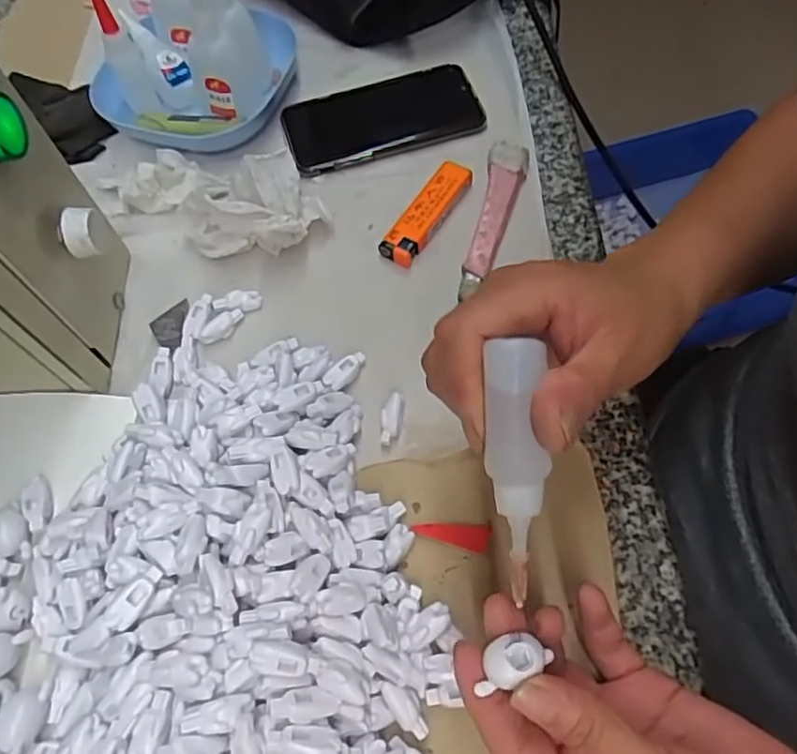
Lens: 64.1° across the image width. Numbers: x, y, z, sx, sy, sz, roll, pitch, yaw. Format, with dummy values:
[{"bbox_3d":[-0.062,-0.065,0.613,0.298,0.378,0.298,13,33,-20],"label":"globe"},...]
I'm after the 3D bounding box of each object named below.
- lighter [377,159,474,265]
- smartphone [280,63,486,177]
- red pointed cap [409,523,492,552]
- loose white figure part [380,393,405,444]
[{"bbox_3d":[0.019,-0.107,0.411,0.024,0.011,0.080,29,68,17],"label":"lighter"},{"bbox_3d":[-0.013,-0.184,0.456,0.134,0.009,0.070,-16,61,-2],"label":"smartphone"},{"bbox_3d":[0.027,0.081,0.322,0.039,0.005,0.013,1,63,4],"label":"red pointed cap"},{"bbox_3d":[-0.004,0.023,0.349,0.010,0.006,0.029,12,79,6],"label":"loose white figure part"}]

